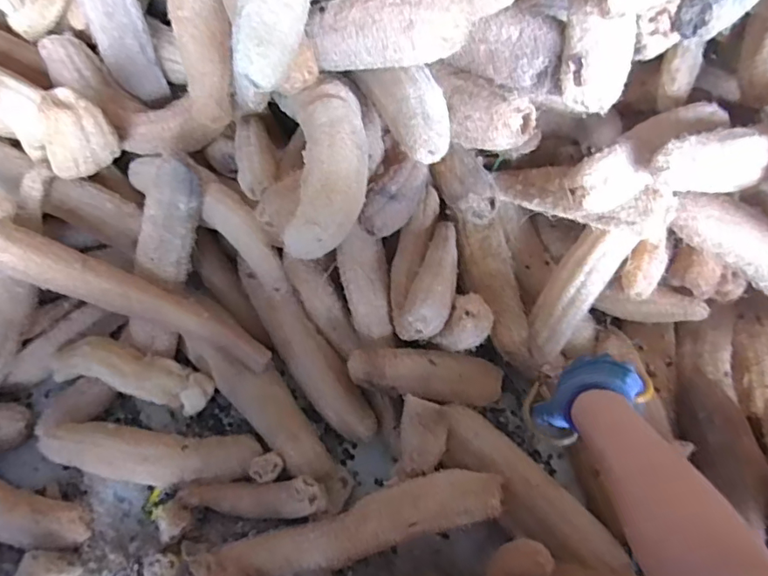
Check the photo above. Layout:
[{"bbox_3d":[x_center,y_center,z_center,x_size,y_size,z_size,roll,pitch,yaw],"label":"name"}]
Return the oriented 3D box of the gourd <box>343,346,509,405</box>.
[{"bbox_3d":[0.067,0.125,0.721,0.222,0.053,0.061,11,58,-14],"label":"gourd"}]

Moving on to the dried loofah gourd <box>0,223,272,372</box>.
[{"bbox_3d":[-0.352,0.005,0.670,0.438,0.053,0.056,28,57,-23],"label":"dried loofah gourd"}]

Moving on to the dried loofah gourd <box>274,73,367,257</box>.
[{"bbox_3d":[-0.072,-0.159,0.618,0.104,0.084,0.235,-5,59,-3],"label":"dried loofah gourd"}]

